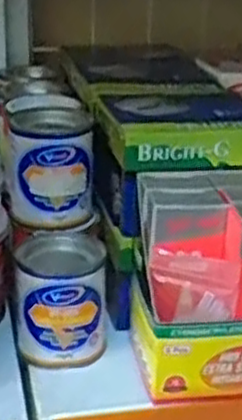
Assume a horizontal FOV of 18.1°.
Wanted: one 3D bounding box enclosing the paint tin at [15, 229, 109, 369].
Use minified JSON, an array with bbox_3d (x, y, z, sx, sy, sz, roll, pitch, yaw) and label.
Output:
[{"bbox_3d":[-0.034,0.052,0.446,0.051,0.063,0.049,2,23,-1],"label":"paint tin"}]

